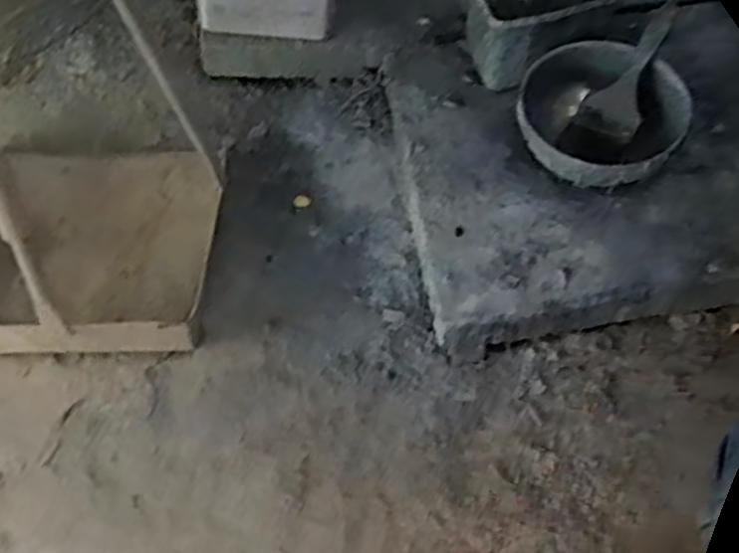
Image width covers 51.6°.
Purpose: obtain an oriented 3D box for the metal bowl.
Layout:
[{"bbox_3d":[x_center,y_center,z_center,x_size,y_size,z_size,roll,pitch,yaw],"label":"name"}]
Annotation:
[{"bbox_3d":[0.242,-0.169,0.819,0.161,0.075,0.157,0,61,0],"label":"metal bowl"}]

